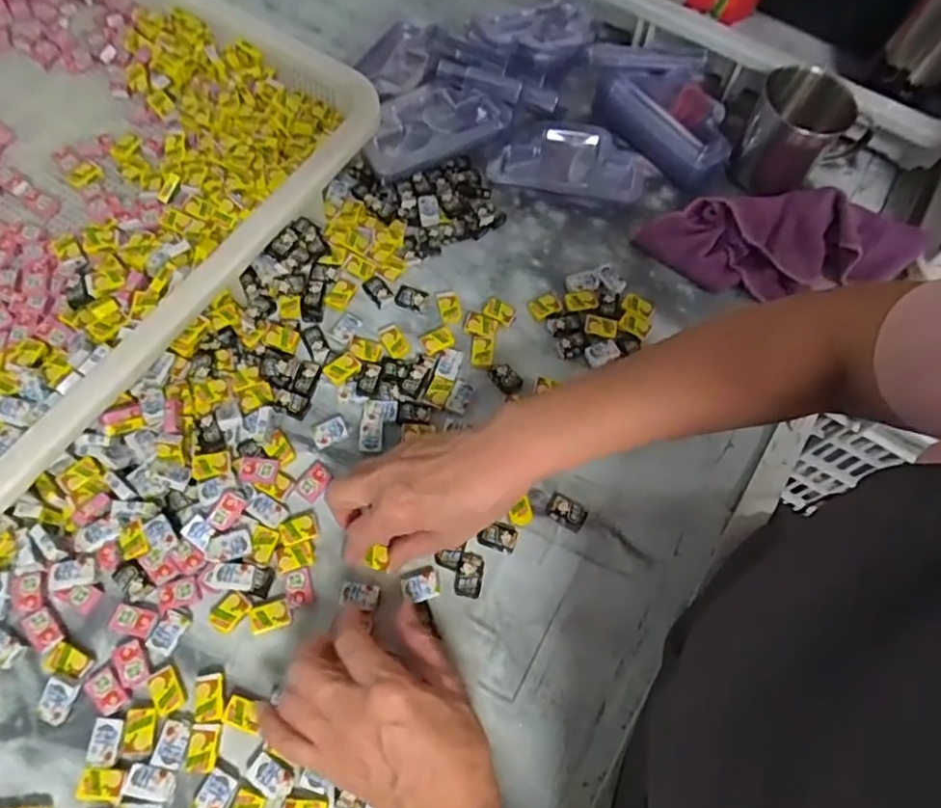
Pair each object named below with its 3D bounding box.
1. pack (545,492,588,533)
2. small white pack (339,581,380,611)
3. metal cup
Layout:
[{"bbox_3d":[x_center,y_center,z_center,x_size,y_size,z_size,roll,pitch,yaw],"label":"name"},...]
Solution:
[{"bbox_3d":[0.070,0.079,0.456,0.028,0.006,0.022,26,68,9],"label":"pack"},{"bbox_3d":[-0.076,0.130,0.425,0.026,0.005,0.016,10,66,2],"label":"small white pack"},{"bbox_3d":[0.299,-0.249,0.571,0.101,0.080,0.085,-31,71,-15],"label":"metal cup"}]

